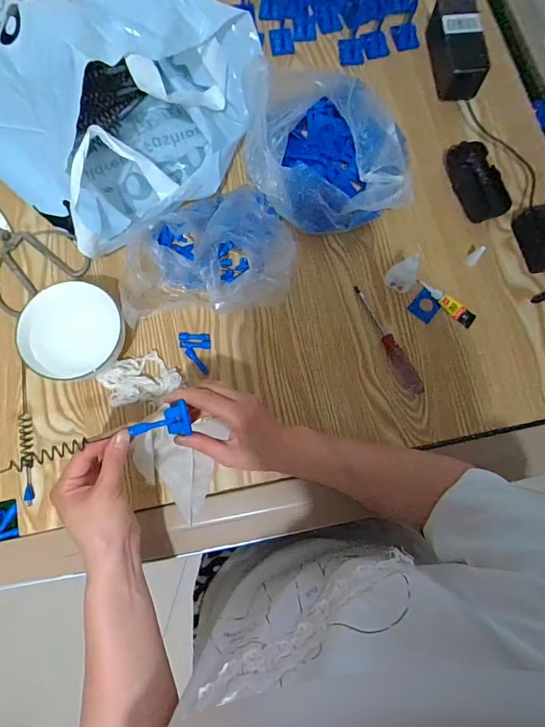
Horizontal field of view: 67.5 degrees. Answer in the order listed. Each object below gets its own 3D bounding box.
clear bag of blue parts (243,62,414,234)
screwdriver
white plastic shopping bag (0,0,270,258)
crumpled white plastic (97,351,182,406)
[{"bbox_3d":[0.069,-0.259,0.515,0.191,0.077,0.183,-3,78,-1],"label":"clear bag of blue parts"},{"bbox_3d":[0.137,-0.028,0.497,0.025,0.017,0.147,-29,79,-6],"label":"screwdriver"},{"bbox_3d":[-0.196,-0.329,0.488,0.319,0.171,0.326,37,80,7],"label":"white plastic shopping bag"},{"bbox_3d":[-0.157,0.019,0.484,0.089,0.017,0.056,-19,78,-4],"label":"crumpled white plastic"}]

